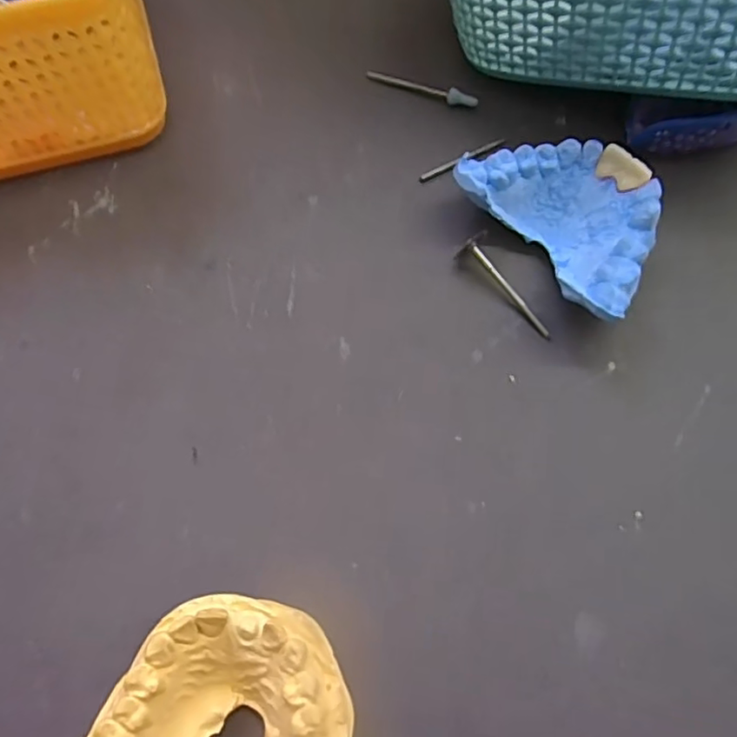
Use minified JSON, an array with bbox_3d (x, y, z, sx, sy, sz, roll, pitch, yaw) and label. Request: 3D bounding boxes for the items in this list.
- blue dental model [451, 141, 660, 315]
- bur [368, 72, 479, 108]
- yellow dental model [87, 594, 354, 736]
[{"bbox_3d":[0.072,-0.053,0.204,0.052,0.026,0.071,-38,75,-14],"label":"blue dental model"},{"bbox_3d":[0.023,-0.119,0.237,0.048,0.006,0.007,26,73,7],"label":"bur"},{"bbox_3d":[-0.038,0.090,0.151,0.066,0.028,0.051,1,71,-1],"label":"yellow dental model"}]

